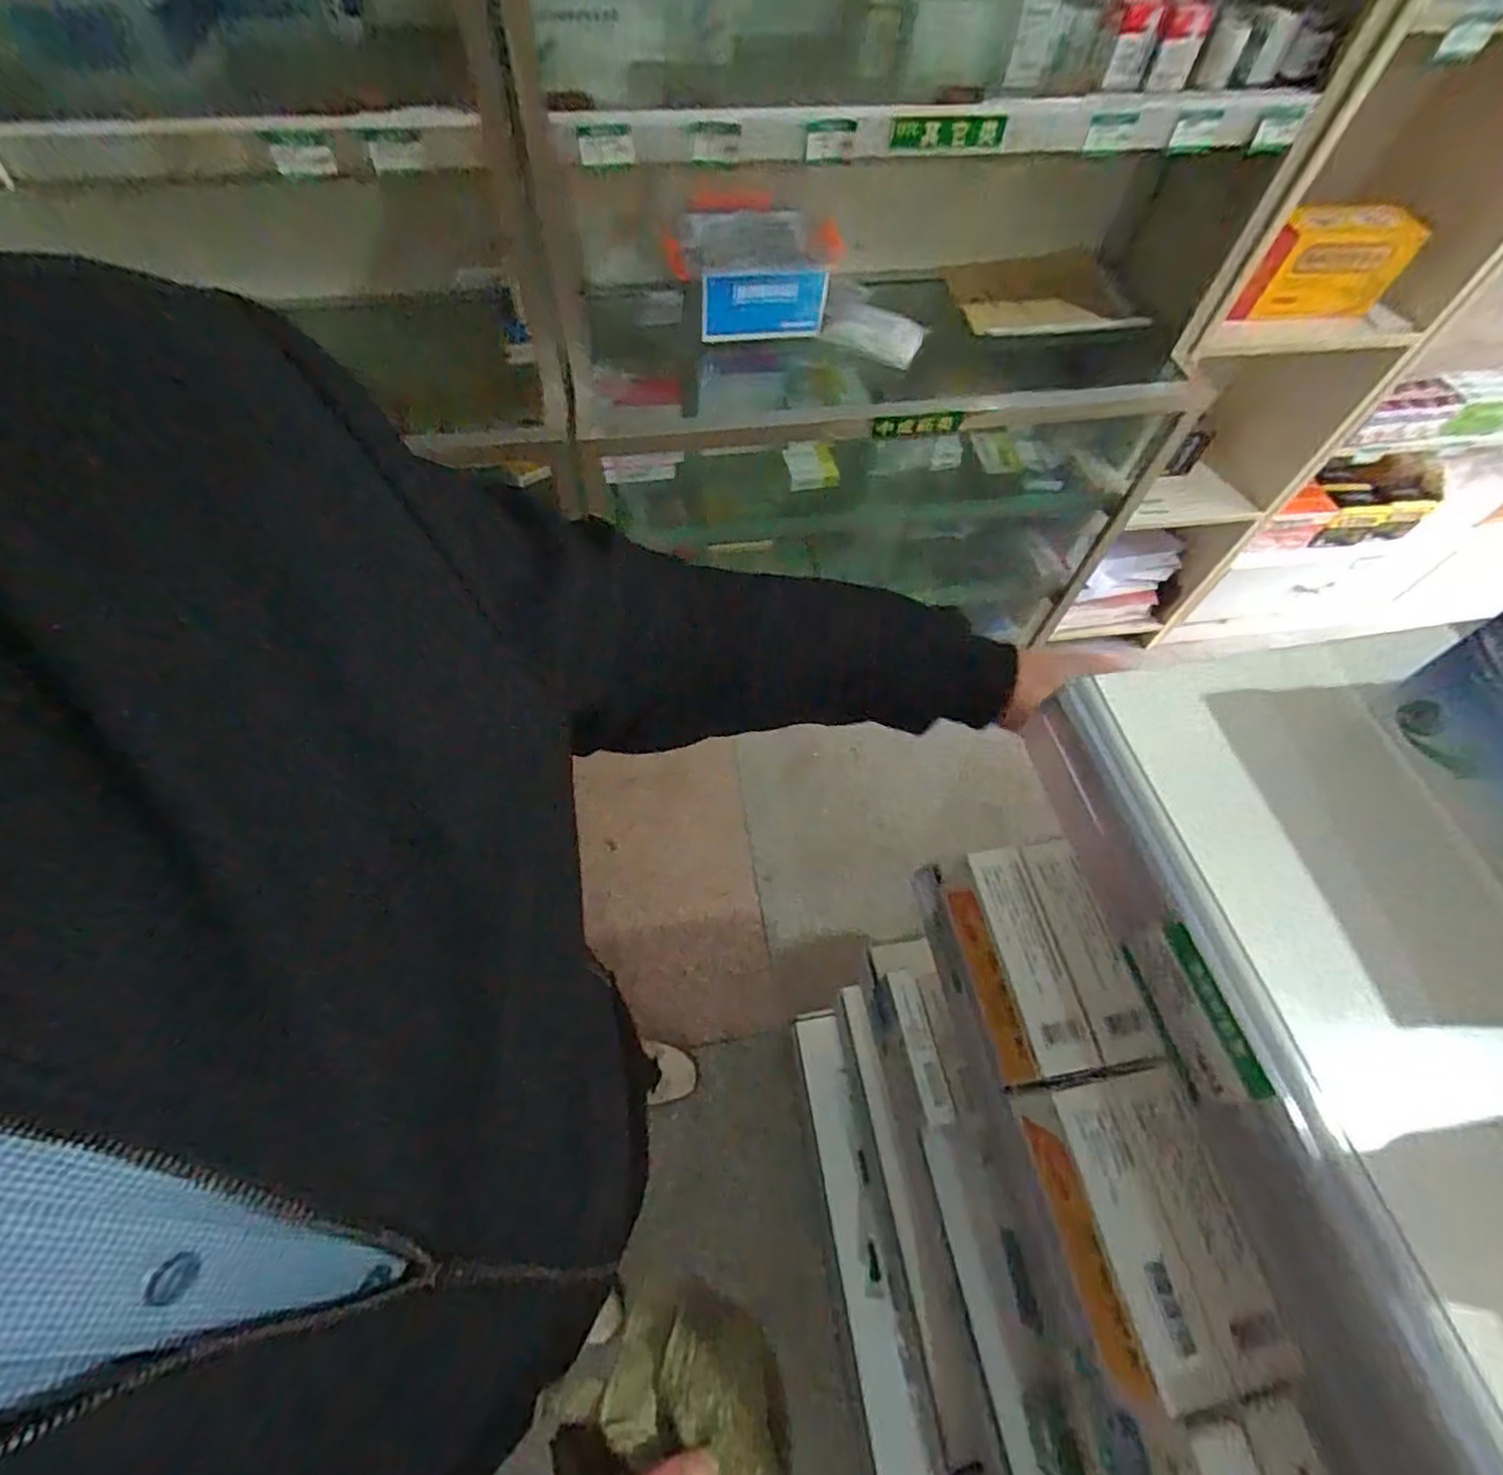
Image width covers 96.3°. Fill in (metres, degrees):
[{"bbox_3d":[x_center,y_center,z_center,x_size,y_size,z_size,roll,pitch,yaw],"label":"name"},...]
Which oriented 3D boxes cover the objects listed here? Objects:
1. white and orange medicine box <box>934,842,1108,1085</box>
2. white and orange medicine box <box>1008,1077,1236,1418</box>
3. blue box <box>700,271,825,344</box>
[{"bbox_3d":[0.165,0.144,0.438,0.043,0.065,0.141,-6,60,-7],"label":"white and orange medicine box"},{"bbox_3d":[0.192,0.265,0.364,0.039,0.063,0.134,-5,60,-6],"label":"white and orange medicine box"},{"bbox_3d":[0.017,-0.644,1.006,0.182,0.103,0.031,-3,60,-5],"label":"blue box"}]

